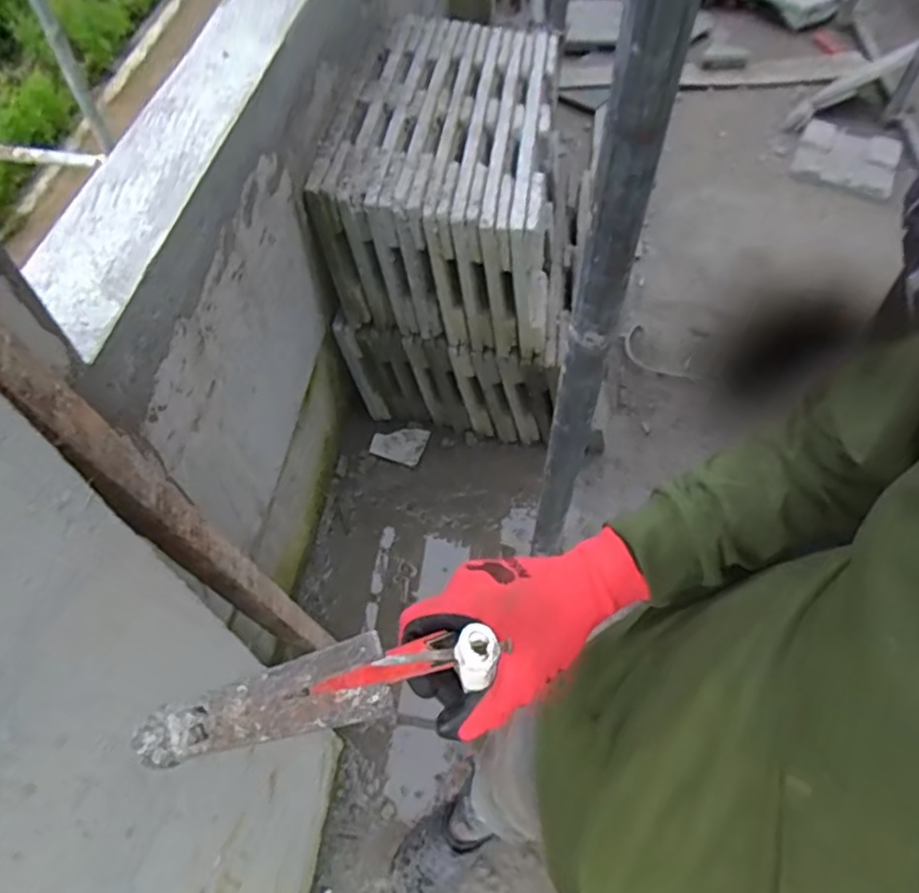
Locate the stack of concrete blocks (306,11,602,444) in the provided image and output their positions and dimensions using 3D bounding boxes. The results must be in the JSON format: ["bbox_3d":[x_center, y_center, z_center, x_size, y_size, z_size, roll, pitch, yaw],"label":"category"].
[{"bbox_3d":[0.013,-0.564,1.655,0.535,0.651,0.807,9,57,4],"label":"stack of concrete blocks"}]

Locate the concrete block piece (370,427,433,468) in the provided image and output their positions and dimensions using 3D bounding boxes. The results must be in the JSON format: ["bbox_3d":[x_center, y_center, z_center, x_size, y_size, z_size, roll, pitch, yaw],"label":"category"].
[{"bbox_3d":[-0.161,-0.010,1.710,0.136,0.022,0.111,16,57,8],"label":"concrete block piece"}]

